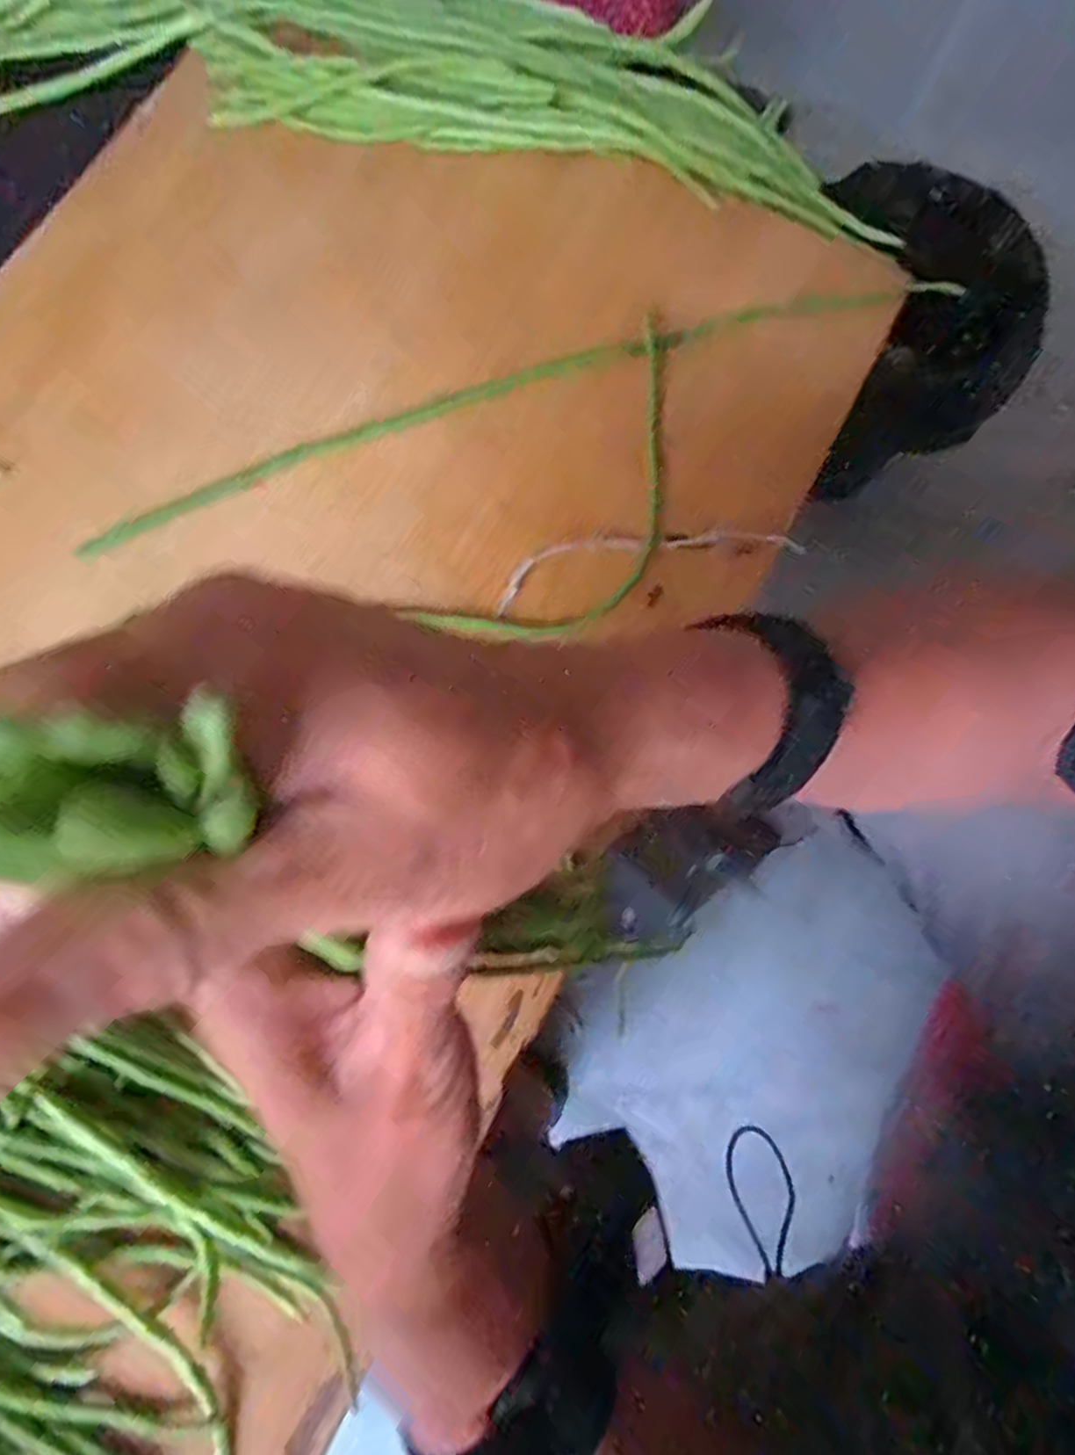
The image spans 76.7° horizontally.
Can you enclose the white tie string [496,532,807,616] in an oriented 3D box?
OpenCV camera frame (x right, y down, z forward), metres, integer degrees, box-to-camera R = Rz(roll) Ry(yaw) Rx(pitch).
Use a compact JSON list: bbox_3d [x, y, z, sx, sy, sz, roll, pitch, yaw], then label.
[{"bbox_3d":[0.061,-0.100,0.389,0.177,0.005,0.036,-12,78,-3],"label":"white tie string"}]

